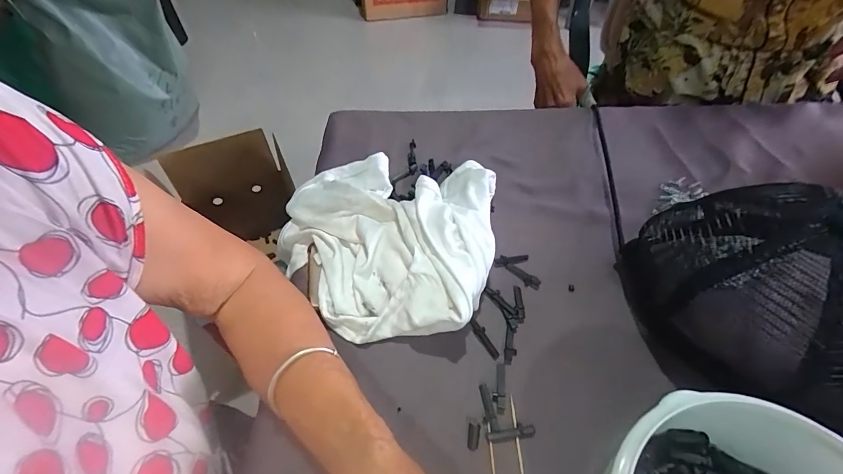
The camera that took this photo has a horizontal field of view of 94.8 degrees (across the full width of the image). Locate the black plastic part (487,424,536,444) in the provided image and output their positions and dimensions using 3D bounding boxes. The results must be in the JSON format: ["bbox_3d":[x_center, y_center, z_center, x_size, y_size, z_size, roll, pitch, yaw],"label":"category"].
[{"bbox_3d":[0.066,0.145,0.285,0.035,0.004,0.010,-9,52,-4],"label":"black plastic part"}]

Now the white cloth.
[{"bbox_3d":[-0.039,-0.014,0.380,0.216,0.055,0.214,5,52,6],"label":"white cloth"}]

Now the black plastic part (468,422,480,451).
[{"bbox_3d":[0.038,0.146,0.284,0.008,0.004,0.018,7,53,8],"label":"black plastic part"}]

